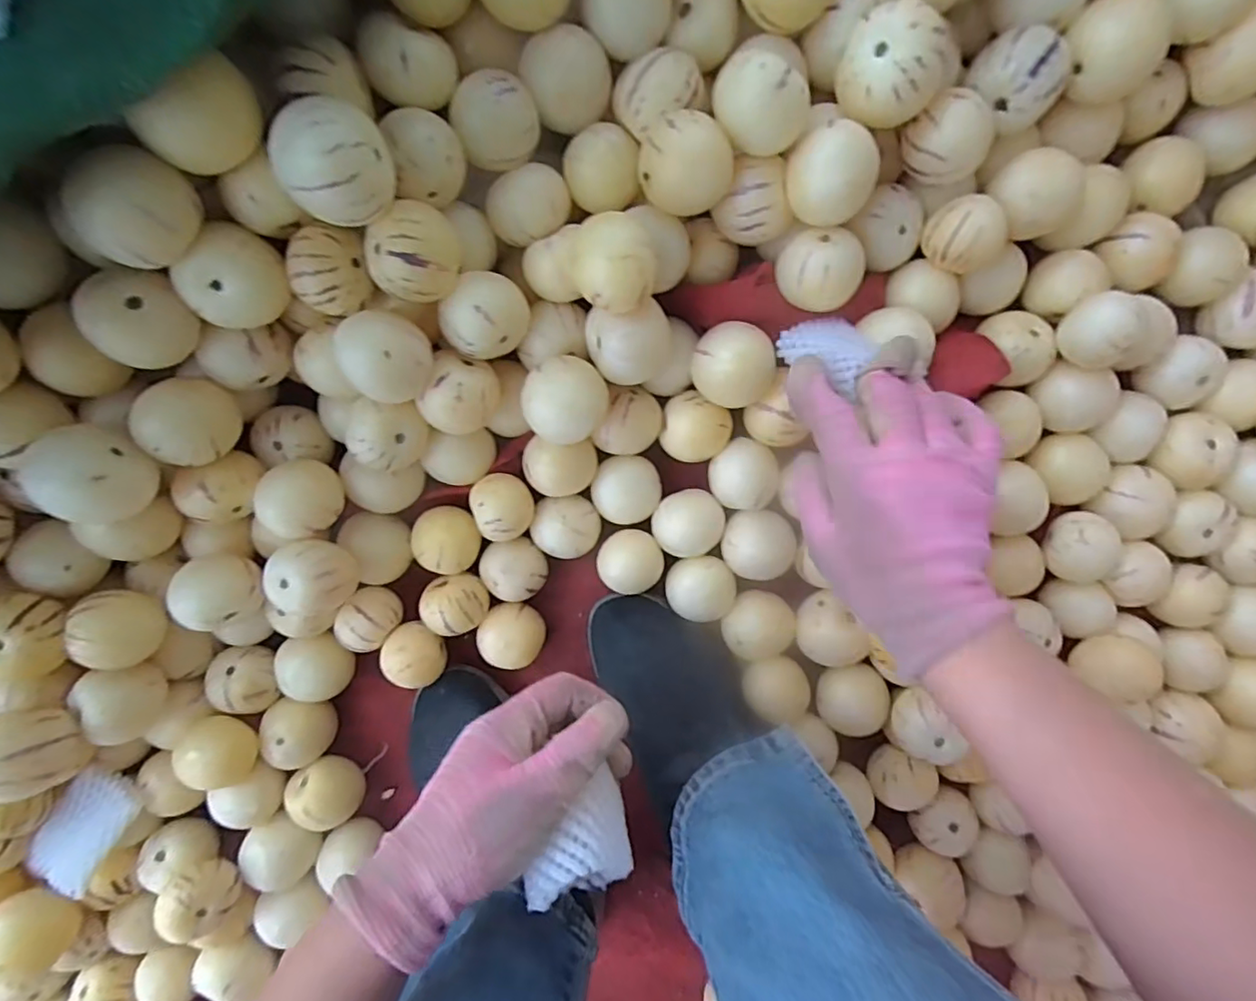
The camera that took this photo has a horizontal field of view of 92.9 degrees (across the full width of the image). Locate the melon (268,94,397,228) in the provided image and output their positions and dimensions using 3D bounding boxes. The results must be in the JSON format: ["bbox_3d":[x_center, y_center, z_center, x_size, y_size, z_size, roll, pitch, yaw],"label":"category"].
[{"bbox_3d":[-0.138,-0.156,0.282,0.046,0.049,0.043,0,97,0],"label":"melon"}]

